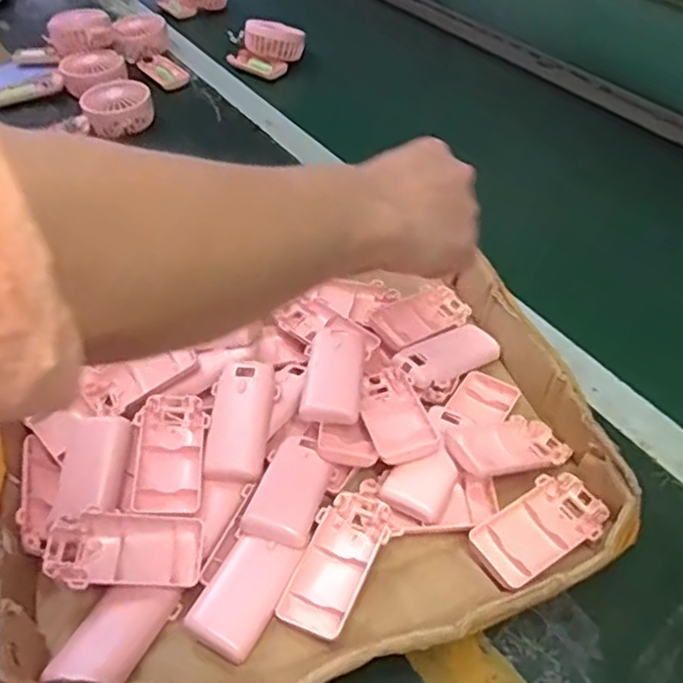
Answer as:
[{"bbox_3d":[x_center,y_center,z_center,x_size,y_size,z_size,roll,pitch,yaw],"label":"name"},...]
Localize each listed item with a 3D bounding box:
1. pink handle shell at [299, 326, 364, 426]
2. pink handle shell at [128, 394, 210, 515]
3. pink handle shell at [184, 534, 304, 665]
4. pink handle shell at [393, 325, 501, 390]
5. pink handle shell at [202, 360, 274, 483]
[{"bbox_3d":[-0.006,0.026,0.521,0.042,0.024,0.089,2,47,4],"label":"pink handle shell"},{"bbox_3d":[-0.122,0.075,0.474,0.047,0.011,0.096,-1,47,1],"label":"pink handle shell"},{"bbox_3d":[-0.061,0.156,0.414,0.042,0.016,0.070,18,49,20],"label":"pink handle shell"},{"bbox_3d":[0.087,0.010,0.549,0.090,0.018,0.042,-26,49,-21],"label":"pink handle shell"},{"bbox_3d":[-0.076,0.057,0.495,0.043,0.015,0.093,3,64,6],"label":"pink handle shell"}]

